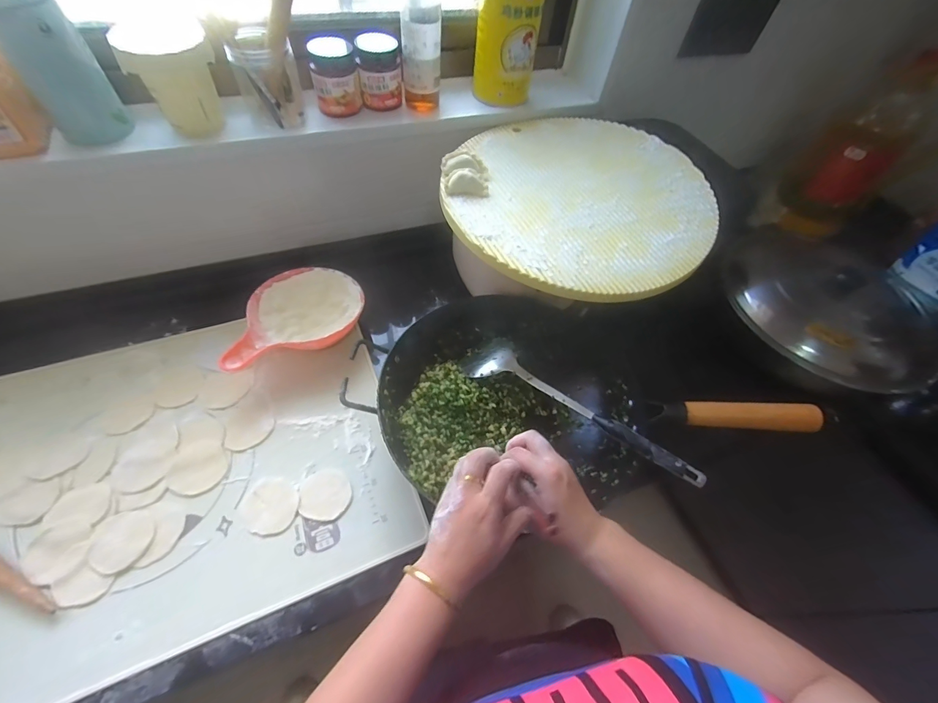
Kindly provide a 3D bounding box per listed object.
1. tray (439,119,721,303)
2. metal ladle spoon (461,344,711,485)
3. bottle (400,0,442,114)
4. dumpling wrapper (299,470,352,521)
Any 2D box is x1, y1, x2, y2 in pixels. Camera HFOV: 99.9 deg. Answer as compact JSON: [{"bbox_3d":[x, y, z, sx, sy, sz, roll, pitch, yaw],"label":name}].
[{"bbox_3d":[0.166,-0.229,0.577,0.362,0.023,0.368,2,57,-3],"label":"tray"},{"bbox_3d":[0.128,0.069,0.521,0.342,0.030,0.071,30,59,31],"label":"metal ladle spoon"},{"bbox_3d":[-0.072,-0.457,0.593,0.058,0.182,0.049,0,55,-7],"label":"bottle"},{"bbox_3d":[-0.186,0.183,0.509,0.064,0.004,0.060,2,57,-3],"label":"dumpling wrapper"}]

